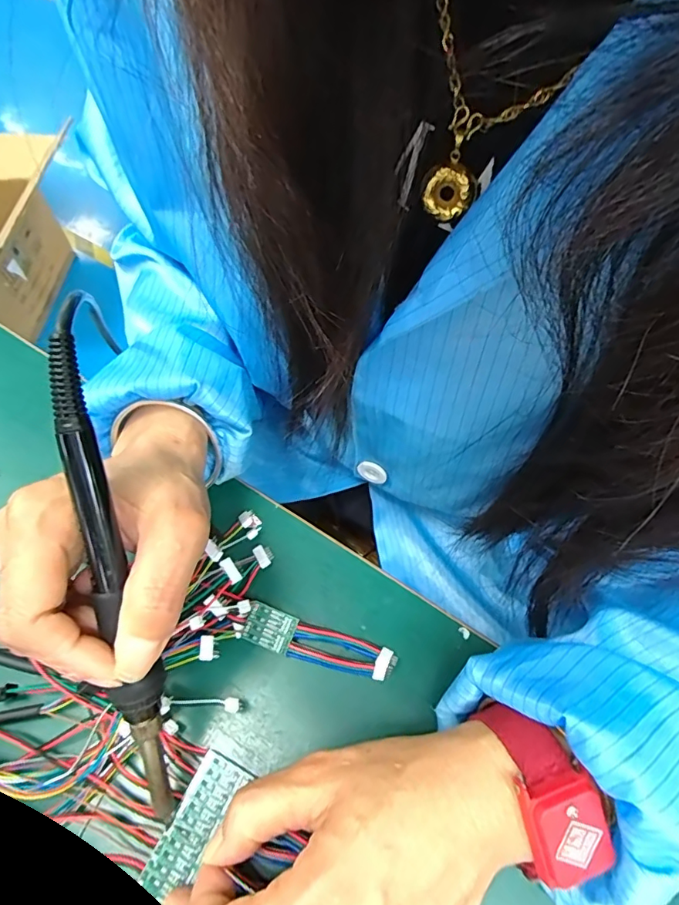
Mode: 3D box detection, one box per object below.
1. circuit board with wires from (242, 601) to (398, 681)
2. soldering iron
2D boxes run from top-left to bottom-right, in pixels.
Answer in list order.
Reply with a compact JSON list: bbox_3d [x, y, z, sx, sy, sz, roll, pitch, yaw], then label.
[{"bbox_3d":[-0.011,0.100,0.257,0.079,0.012,0.019,15,60,8],"label":"circuit board with wires"},{"bbox_3d":[-0.084,0.051,0.191,0.019,0.020,0.213,-6,102,-4],"label":"soldering iron"}]

